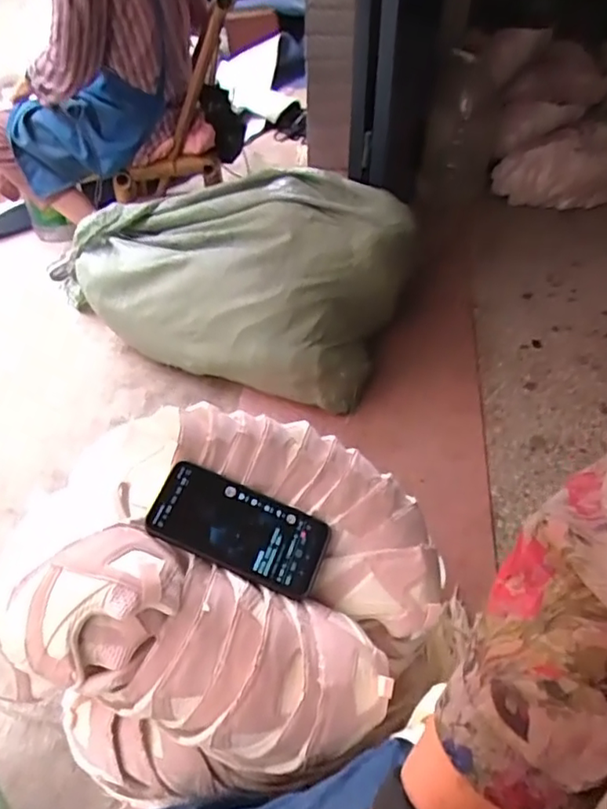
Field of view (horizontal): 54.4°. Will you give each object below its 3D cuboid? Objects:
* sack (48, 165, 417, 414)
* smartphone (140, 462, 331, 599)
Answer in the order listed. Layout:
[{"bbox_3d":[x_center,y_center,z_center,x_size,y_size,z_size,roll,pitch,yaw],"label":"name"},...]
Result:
[{"bbox_3d":[-0.157,-0.288,1.252,0.690,0.311,0.374,18,49,17],"label":"sack"},{"bbox_3d":[-0.059,0.116,0.559,0.164,0.009,0.080,24,59,-2],"label":"smartphone"}]

